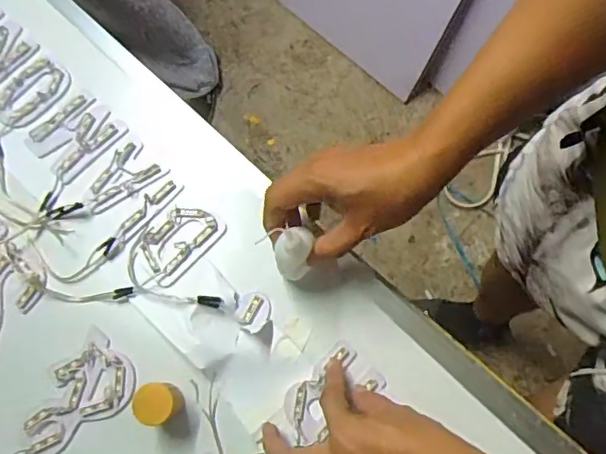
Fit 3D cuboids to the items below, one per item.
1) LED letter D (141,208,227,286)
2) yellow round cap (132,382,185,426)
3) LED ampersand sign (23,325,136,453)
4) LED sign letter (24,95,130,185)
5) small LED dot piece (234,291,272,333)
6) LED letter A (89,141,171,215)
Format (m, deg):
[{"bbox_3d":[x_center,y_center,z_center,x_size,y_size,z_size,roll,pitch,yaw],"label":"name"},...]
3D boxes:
[{"bbox_3d":[-0.116,0.012,0.536,0.079,0.006,0.056,-40,77,-8],"label":"LED letter D"},{"bbox_3d":[-0.121,0.148,0.476,0.033,0.038,0.032,-1,75,2],"label":"yellow round cap"},{"bbox_3d":[-0.200,0.152,0.498,0.069,0.004,0.110,39,79,11],"label":"LED ampersand sign"},{"bbox_3d":[-0.231,-0.092,0.574,0.079,0.004,0.071,-42,77,-9],"label":"LED sign letter"},{"bbox_3d":[-0.045,0.075,0.510,0.032,0.011,0.035,-1,75,2],"label":"small LED dot piece"},{"bbox_3d":[-0.180,-0.050,0.556,0.079,0.007,0.048,-33,76,-7],"label":"LED letter A"}]

